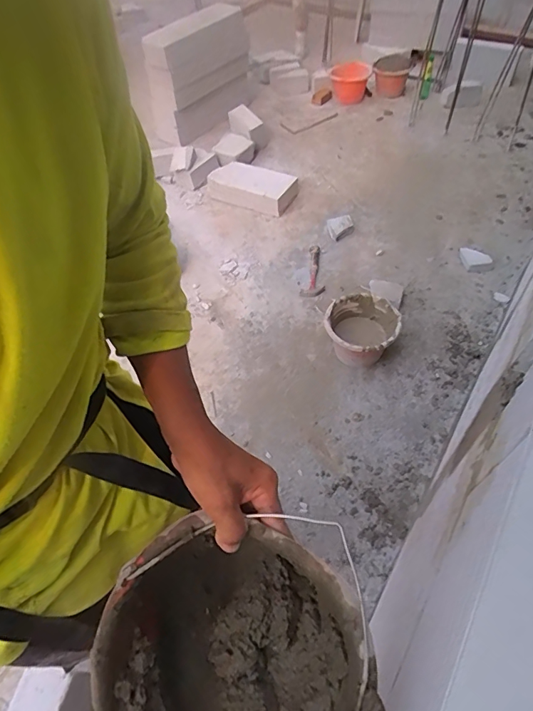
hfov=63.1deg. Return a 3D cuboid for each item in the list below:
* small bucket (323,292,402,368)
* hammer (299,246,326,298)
[{"bbox_3d":[0.312,-0.075,1.468,0.236,0.155,0.237,-2,52,2],"label":"small bucket"},{"bbox_3d":[0.204,-0.345,1.770,0.093,0.023,0.284,8,53,10],"label":"hammer"}]

